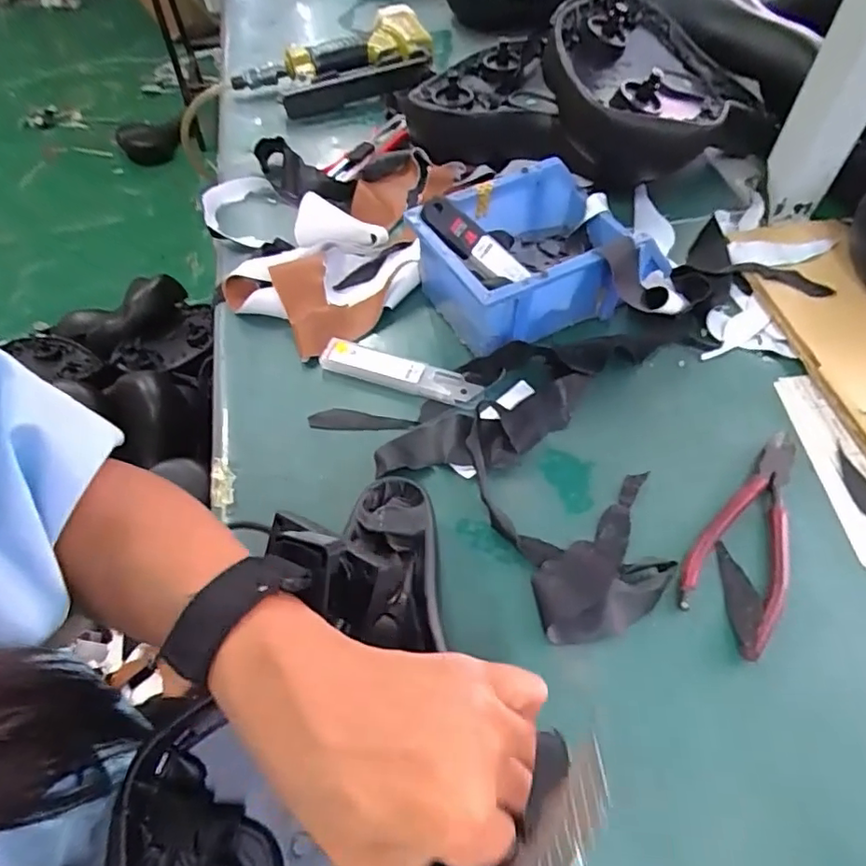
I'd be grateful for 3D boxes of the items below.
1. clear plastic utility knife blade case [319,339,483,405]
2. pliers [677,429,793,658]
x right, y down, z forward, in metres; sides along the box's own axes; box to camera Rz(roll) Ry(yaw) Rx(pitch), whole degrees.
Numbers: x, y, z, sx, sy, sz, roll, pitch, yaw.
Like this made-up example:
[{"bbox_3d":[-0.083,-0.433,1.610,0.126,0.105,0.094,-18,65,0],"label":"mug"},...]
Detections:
[{"bbox_3d":[-0.027,-0.046,0.450,0.121,0.015,0.024,16,58,13],"label":"clear plastic utility knife blade case"},{"bbox_3d":[0.203,0.059,0.370,0.054,0.008,0.155,30,62,21],"label":"pliers"}]

